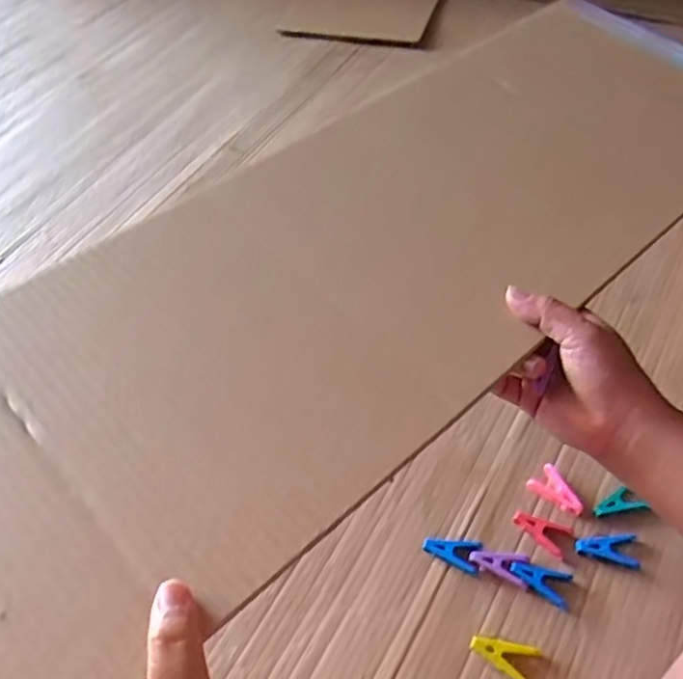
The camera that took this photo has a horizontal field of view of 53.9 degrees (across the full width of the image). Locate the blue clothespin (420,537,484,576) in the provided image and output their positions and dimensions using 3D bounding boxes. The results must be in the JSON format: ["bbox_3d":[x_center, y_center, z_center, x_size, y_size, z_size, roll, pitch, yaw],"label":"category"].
[{"bbox_3d":[0.102,0.198,0.625,0.054,0.008,0.027,9,70,18],"label":"blue clothespin"}]

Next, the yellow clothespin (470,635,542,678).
[{"bbox_3d":[0.139,0.271,0.573,0.056,0.012,0.033,17,55,14],"label":"yellow clothespin"}]

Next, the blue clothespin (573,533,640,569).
[{"bbox_3d":[0.246,0.195,0.623,0.055,0.012,0.030,2,53,3],"label":"blue clothespin"}]

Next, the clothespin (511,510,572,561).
[{"bbox_3d":[0.190,0.180,0.638,0.054,0.010,0.035,22,57,17],"label":"clothespin"}]

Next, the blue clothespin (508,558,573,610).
[{"bbox_3d":[0.180,0.218,0.612,0.052,0.009,0.031,20,56,16],"label":"blue clothespin"}]

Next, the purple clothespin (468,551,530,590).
[{"bbox_3d":[0.145,0.209,0.618,0.054,0.013,0.030,8,54,8],"label":"purple clothespin"}]

